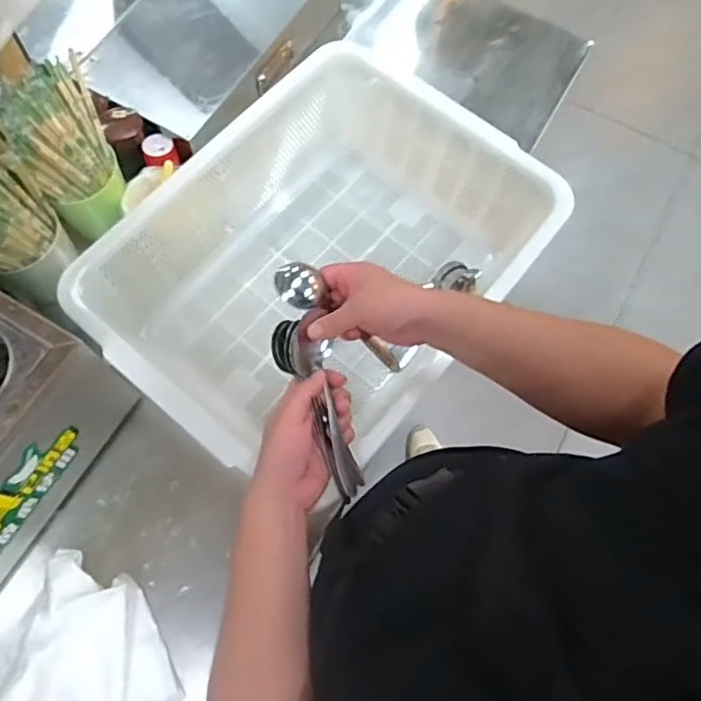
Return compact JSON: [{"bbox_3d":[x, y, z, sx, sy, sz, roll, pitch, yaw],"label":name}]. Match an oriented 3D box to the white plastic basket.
[{"bbox_3d":[-0.051,-0.133,0.831,0.551,0.176,0.430,-41,76,-15],"label":"white plastic basket"}]

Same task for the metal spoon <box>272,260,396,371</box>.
[{"bbox_3d":[-0.006,-0.031,0.647,0.182,0.030,0.048,39,70,-24],"label":"metal spoon"}]

